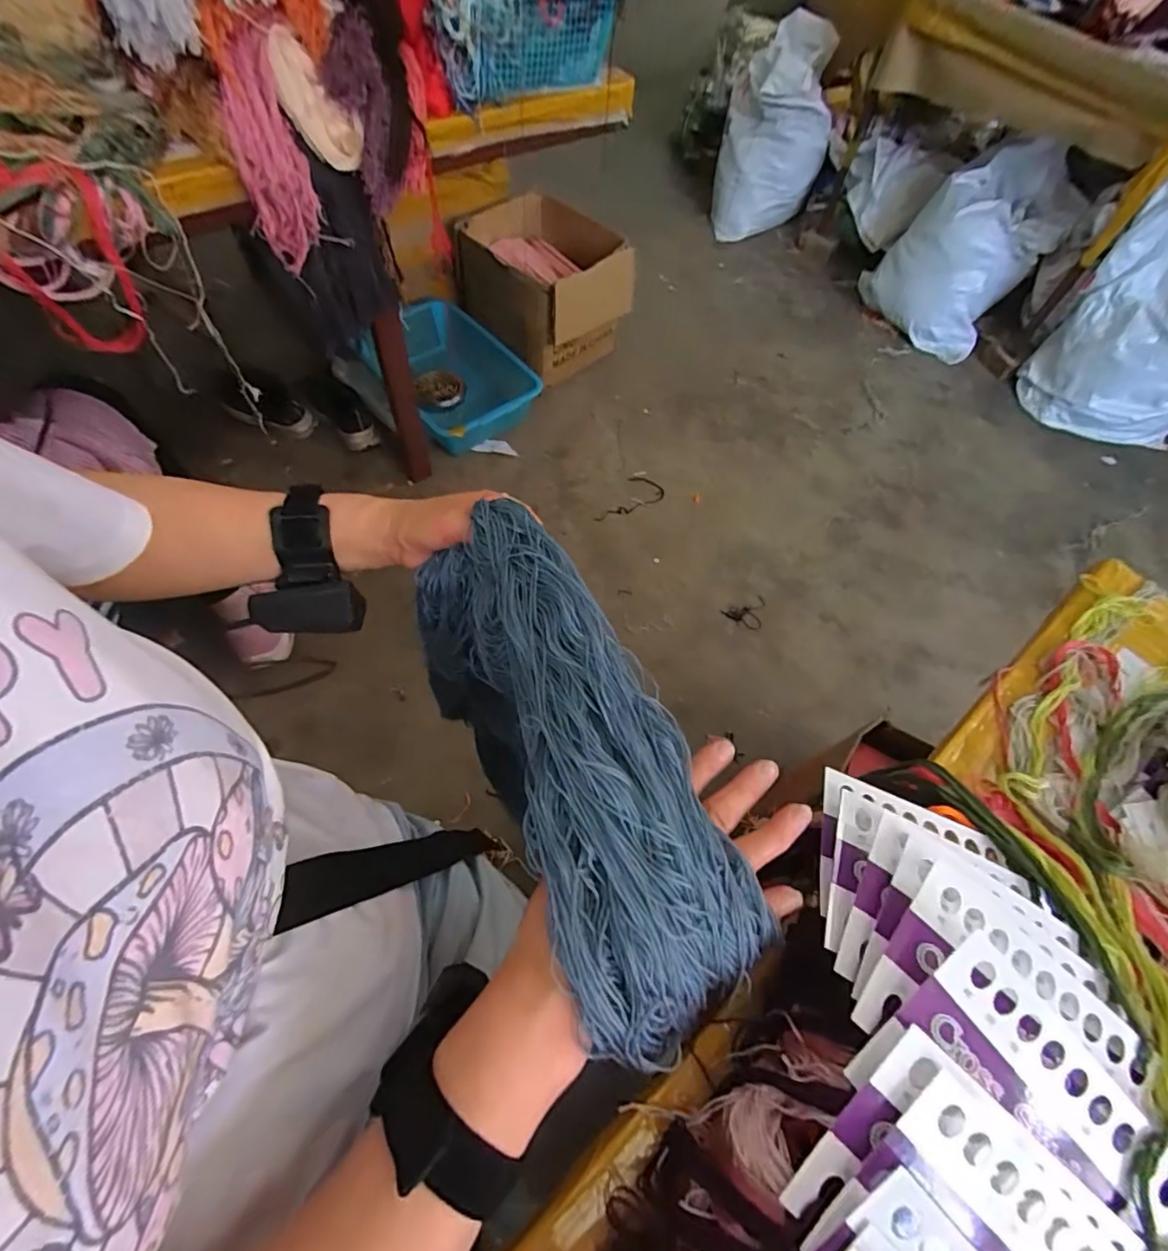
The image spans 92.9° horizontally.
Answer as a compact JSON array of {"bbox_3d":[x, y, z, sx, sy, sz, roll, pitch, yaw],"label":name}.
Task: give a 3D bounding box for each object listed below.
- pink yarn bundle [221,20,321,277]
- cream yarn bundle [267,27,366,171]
[{"bbox_3d":[-0.388,-0.574,0.685,0.081,0.232,0.045,-1,40,-5],"label":"pink yarn bundle"},{"bbox_3d":[-0.330,-0.638,0.686,0.066,0.128,0.045,-33,37,7],"label":"cream yarn bundle"}]

